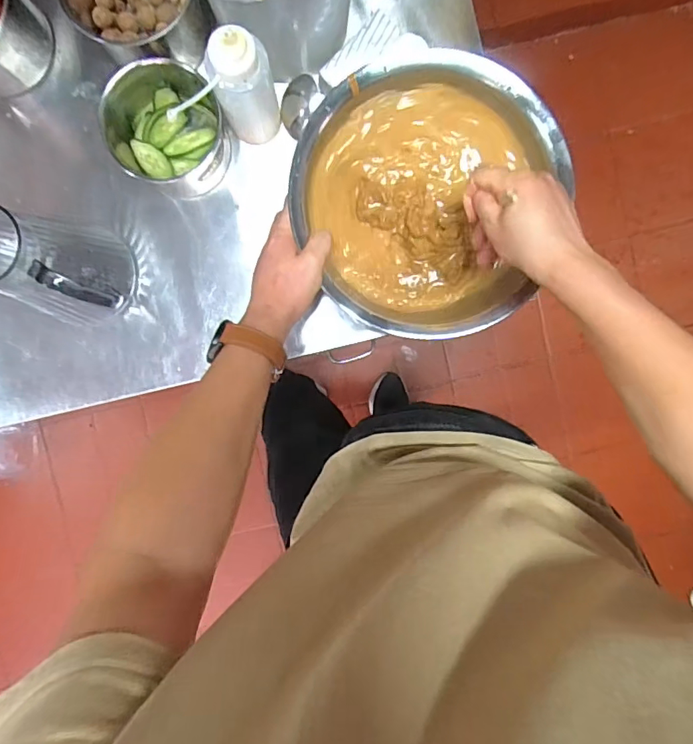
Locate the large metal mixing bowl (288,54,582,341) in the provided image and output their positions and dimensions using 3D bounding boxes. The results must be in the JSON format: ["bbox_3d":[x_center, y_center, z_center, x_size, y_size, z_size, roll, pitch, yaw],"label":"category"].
[{"bbox_3d":[0.092,-0.202,0.586,0.271,0.123,0.261,0,93,-1],"label":"large metal mixing bowl"}]

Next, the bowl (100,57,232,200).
[{"bbox_3d":[-0.219,-0.291,0.608,0.129,0.128,0.124,0,93,-1],"label":"bowl"}]

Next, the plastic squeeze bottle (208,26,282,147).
[{"bbox_3d":[-0.113,-0.319,0.571,0.065,0.154,0.054,-14,93,0],"label":"plastic squeeze bottle"}]

